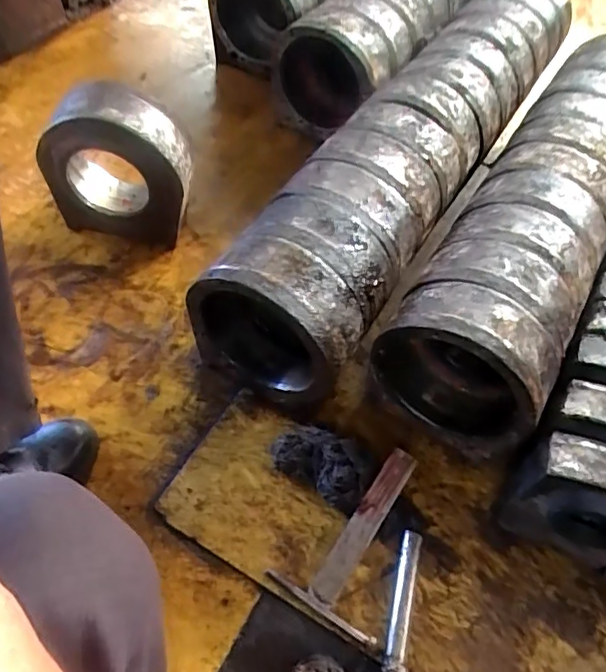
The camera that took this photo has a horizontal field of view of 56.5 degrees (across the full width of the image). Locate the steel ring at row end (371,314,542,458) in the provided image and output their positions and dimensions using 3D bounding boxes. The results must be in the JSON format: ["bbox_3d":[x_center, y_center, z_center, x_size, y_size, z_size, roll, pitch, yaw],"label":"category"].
[{"bbox_3d":[0.207,0.052,0.759,0.219,0.229,0.083,32,58,13],"label":"steel ring at row end"}]

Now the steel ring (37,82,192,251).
[{"bbox_3d":[-0.262,-0.233,0.811,0.196,0.254,0.079,15,54,0],"label":"steel ring"}]

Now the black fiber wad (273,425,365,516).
[{"bbox_3d":[0.027,0.168,0.769,0.137,0.044,0.083,32,58,13],"label":"black fiber wad"}]

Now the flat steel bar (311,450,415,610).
[{"bbox_3d":[0.080,0.243,0.733,0.038,0.016,0.212,37,68,3],"label":"flat steel bar"}]

